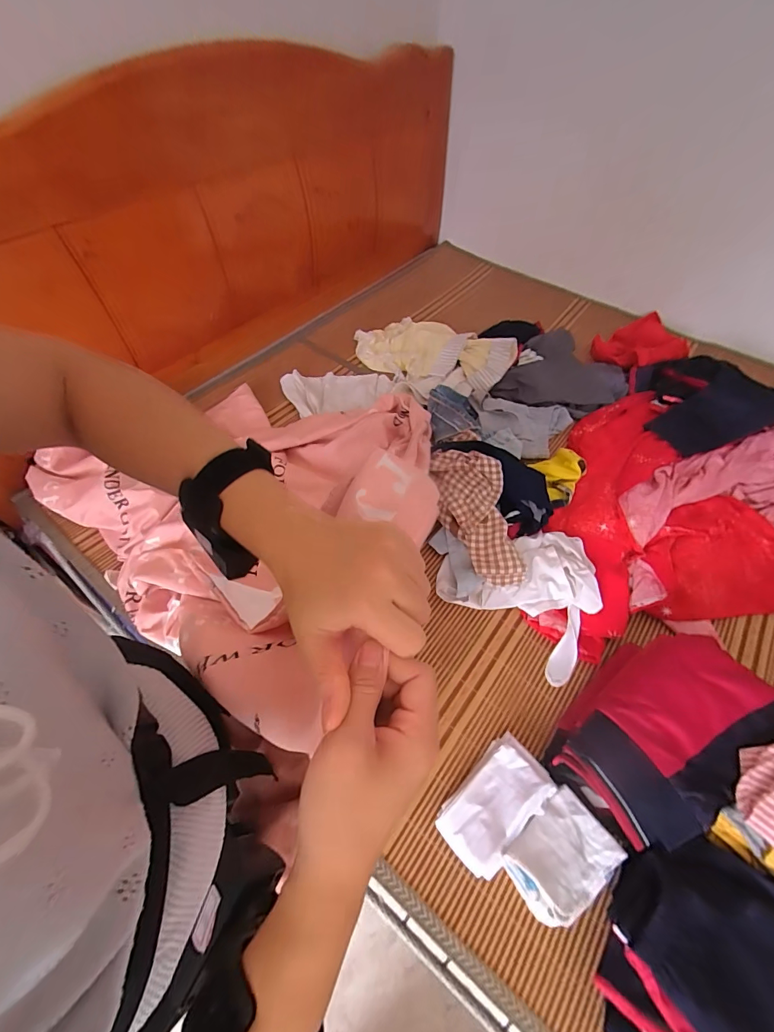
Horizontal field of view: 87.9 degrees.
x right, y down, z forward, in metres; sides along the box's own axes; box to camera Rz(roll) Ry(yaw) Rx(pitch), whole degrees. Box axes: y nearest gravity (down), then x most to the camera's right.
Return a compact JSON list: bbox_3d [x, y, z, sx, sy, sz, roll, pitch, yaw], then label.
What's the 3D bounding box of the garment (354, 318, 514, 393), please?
[{"bbox_3d":[0.127,-0.494,1.187,0.479,0.102,0.245,21,57,12],"label":"garment"}]

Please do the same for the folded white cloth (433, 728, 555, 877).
[{"bbox_3d":[0.168,0.439,0.621,0.186,0.048,0.110,-37,64,-25],"label":"folded white cloth"}]

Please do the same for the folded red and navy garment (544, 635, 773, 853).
[{"bbox_3d":[0.422,0.322,0.615,0.186,0.170,0.304,40,63,23],"label":"folded red and navy garment"}]

